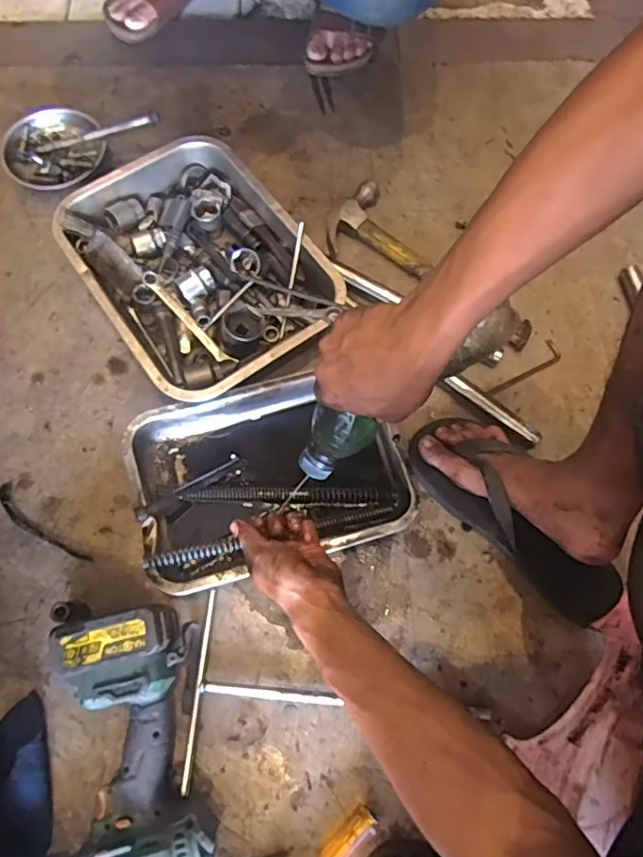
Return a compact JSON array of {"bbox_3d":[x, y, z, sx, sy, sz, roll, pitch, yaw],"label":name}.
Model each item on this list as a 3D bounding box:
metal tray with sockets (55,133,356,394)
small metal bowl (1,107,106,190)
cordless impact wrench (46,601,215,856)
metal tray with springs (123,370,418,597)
[{"bbox_3d":[-0.152,-0.207,0.722,0.270,0.075,0.354,-34,74,-12],"label":"metal tray with sockets"},{"bbox_3d":[-0.391,-0.405,0.815,0.135,0.041,0.135,0,71,0],"label":"small metal bowl"},{"bbox_3d":[-0.193,0.303,0.527,0.159,0.080,0.252,-10,71,-4],"label":"cordless impact wrench"},{"bbox_3d":[-0.058,0.055,0.635,0.297,0.051,0.210,-17,71,-6],"label":"metal tray with springs"}]

